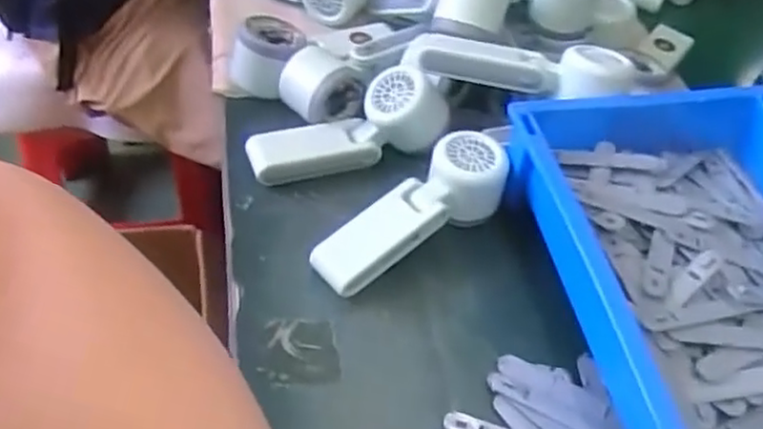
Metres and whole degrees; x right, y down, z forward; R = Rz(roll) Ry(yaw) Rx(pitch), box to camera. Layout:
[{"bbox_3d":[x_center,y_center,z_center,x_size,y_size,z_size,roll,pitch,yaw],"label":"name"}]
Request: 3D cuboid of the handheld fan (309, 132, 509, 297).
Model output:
[{"bbox_3d":[0.020,-0.006,0.525,0.163,0.049,0.060,-25,55,-25],"label":"handheld fan"}]

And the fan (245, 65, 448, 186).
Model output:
[{"bbox_3d":[-0.029,-0.076,0.571,0.161,0.063,0.053,-11,50,-16],"label":"fan"}]

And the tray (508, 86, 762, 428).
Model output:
[{"bbox_3d":[0.226,0.045,0.469,0.219,0.073,0.307,-3,49,-11],"label":"tray"}]

